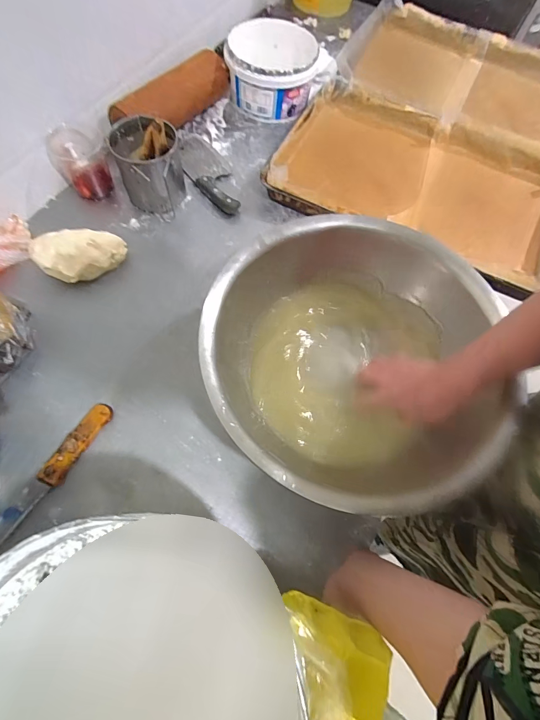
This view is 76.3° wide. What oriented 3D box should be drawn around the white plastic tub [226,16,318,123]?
[{"bbox_3d":[0.001,-0.675,0.803,0.197,0.123,0.195,1,68,-2],"label":"white plastic tub"}]

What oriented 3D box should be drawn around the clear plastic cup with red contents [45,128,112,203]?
[{"bbox_3d":[-0.370,-0.384,0.673,0.089,0.094,0.095,2,68,-4],"label":"clear plastic cup with red contents"}]

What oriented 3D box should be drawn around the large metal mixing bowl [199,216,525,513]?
[{"bbox_3d":[0.112,-0.007,0.517,0.374,0.134,0.407,1,68,-2],"label":"large metal mixing bowl"}]

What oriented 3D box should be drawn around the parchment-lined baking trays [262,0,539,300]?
[{"bbox_3d":[0.412,-0.540,0.830,0.596,0.103,0.790,27,68,6],"label":"parchment-lined baking trays"}]

